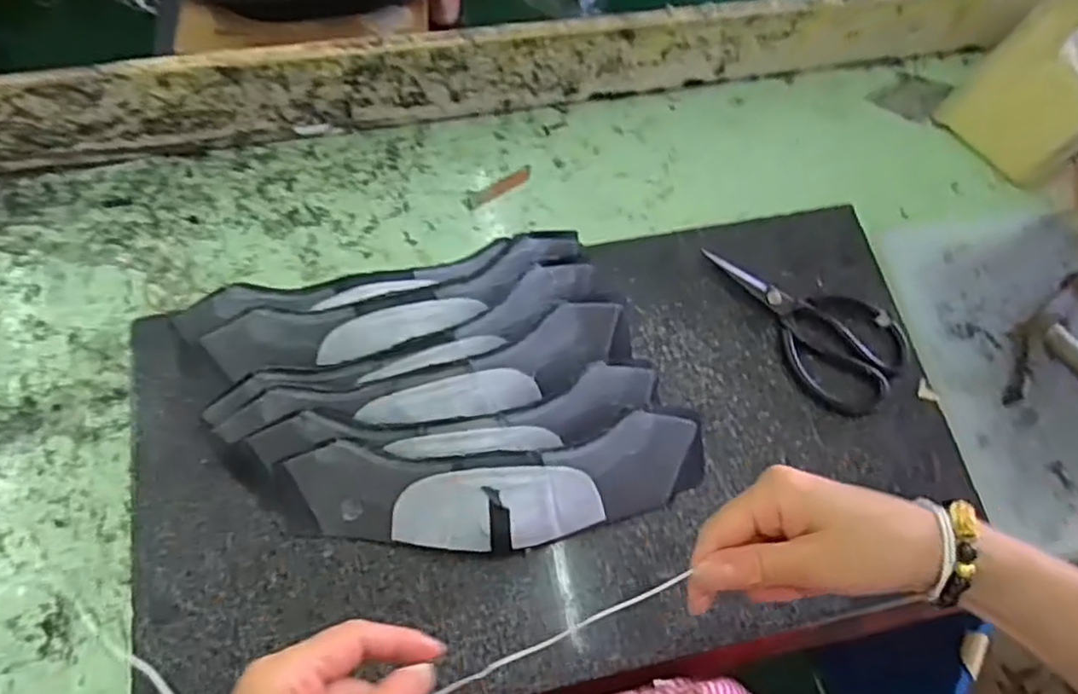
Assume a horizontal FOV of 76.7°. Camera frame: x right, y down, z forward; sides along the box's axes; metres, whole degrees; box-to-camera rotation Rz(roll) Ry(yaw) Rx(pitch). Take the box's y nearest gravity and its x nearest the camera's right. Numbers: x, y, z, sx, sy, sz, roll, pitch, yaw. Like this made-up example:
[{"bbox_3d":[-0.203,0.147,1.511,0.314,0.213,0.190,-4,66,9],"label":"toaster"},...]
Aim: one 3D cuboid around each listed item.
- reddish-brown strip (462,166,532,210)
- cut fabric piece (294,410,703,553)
[{"bbox_3d":[-0.038,-0.151,0.648,0.075,0.004,0.015,-33,74,-15],"label":"reddish-brown strip"},{"bbox_3d":[-0.024,0.101,0.490,0.303,0.057,0.087,-5,69,-5],"label":"cut fabric piece"}]

